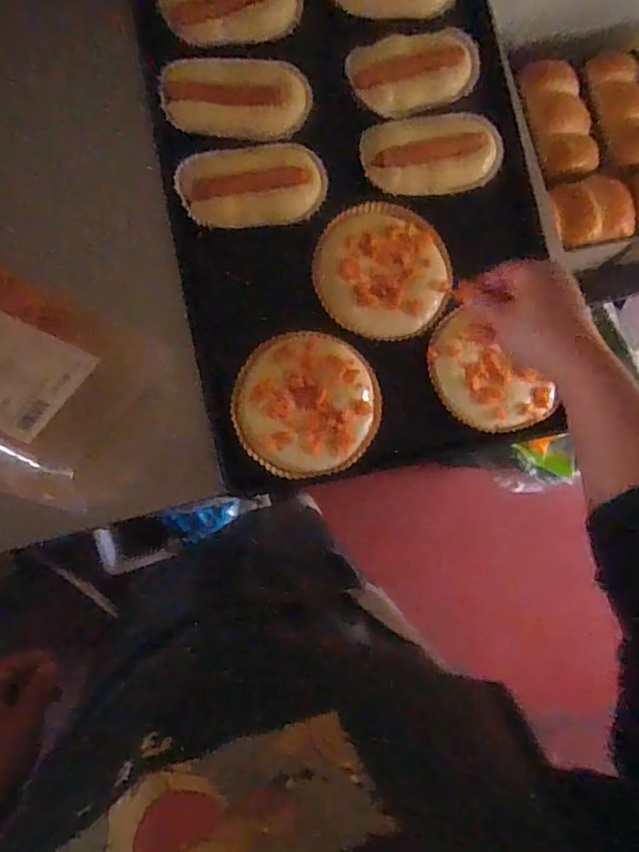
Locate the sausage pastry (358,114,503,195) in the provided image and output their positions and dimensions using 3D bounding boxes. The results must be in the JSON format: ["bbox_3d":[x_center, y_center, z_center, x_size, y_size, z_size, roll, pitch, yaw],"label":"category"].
[{"bbox_3d":[0.131,-0.306,0.618,0.158,0.027,0.084,-12,86,-9],"label":"sausage pastry"}]

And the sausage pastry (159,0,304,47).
[{"bbox_3d":[-0.093,-0.456,0.606,0.153,0.034,0.062,-13,86,-9],"label":"sausage pastry"}]

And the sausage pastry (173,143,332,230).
[{"bbox_3d":[-0.071,-0.258,0.596,0.153,0.025,0.082,-6,85,-8],"label":"sausage pastry"}]

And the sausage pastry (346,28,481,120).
[{"bbox_3d":[0.111,-0.401,0.632,0.147,0.033,0.071,-16,87,-9],"label":"sausage pastry"}]

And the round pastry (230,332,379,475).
[{"bbox_3d":[-0.012,-0.024,0.578,0.148,0.017,0.148,1,84,-7],"label":"round pastry"}]

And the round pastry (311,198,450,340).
[{"bbox_3d":[0.070,-0.169,0.608,0.147,0.015,0.145,1,84,-7],"label":"round pastry"}]

